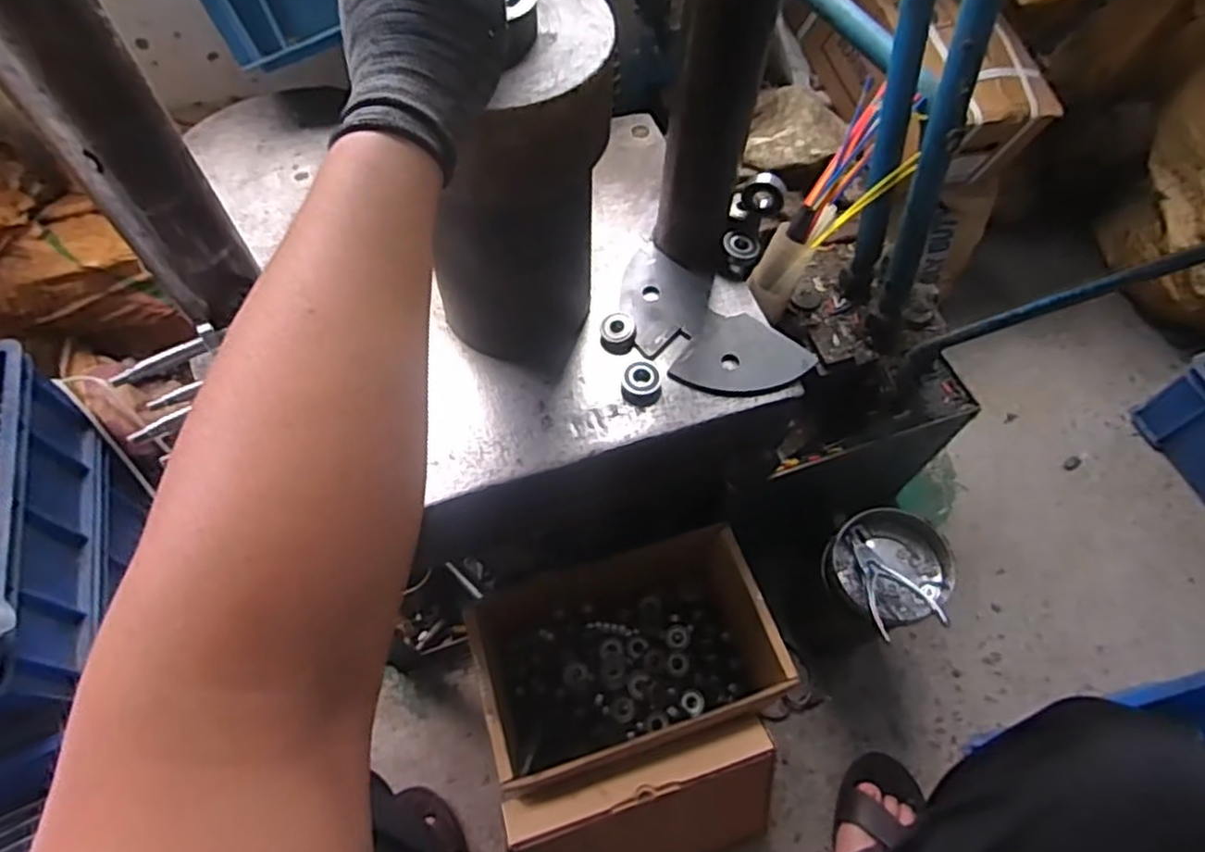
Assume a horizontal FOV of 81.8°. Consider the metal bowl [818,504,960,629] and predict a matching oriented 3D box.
[{"bbox_3d":[0.319,0.159,0.782,0.128,0.053,0.125,1,61,-1],"label":"metal bowl"}]

